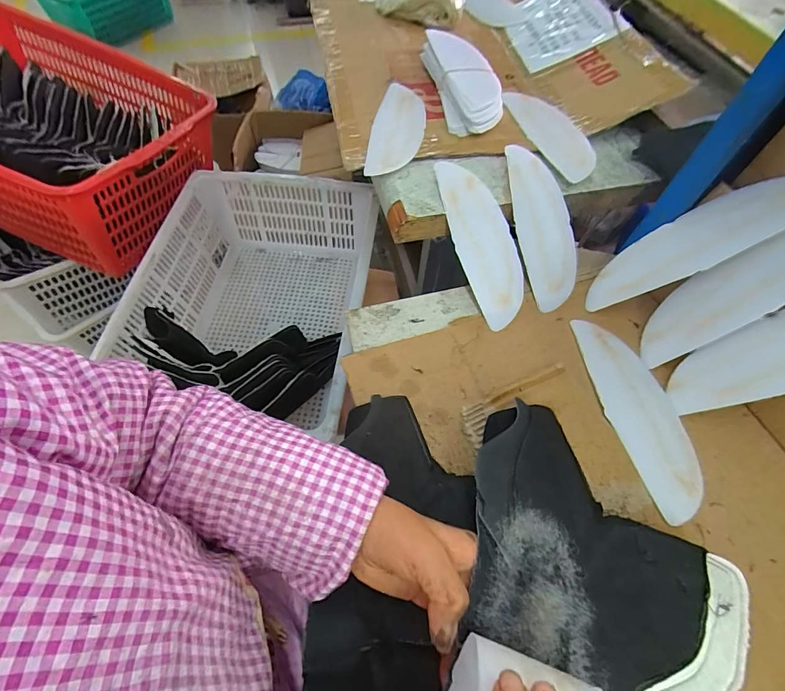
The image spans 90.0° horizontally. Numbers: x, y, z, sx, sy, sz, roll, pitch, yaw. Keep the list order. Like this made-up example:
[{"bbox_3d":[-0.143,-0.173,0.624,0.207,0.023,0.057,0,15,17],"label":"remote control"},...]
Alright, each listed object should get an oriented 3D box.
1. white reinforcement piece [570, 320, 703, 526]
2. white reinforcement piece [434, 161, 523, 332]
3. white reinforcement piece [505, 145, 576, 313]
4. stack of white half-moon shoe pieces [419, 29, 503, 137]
[{"bbox_3d":[0.253,0.063,0.403,0.073,0.013,0.209,-10,61,-7],"label":"white reinforcement piece"},{"bbox_3d":[0.112,-0.130,0.481,0.076,0.018,0.220,-16,83,-10],"label":"white reinforcement piece"},{"bbox_3d":[0.193,-0.149,0.494,0.067,0.015,0.209,-8,83,-6],"label":"white reinforcement piece"},{"bbox_3d":[0.096,-0.392,0.575,0.077,0.053,0.226,-11,61,-7],"label":"stack of white half-moon shoe pieces"}]

